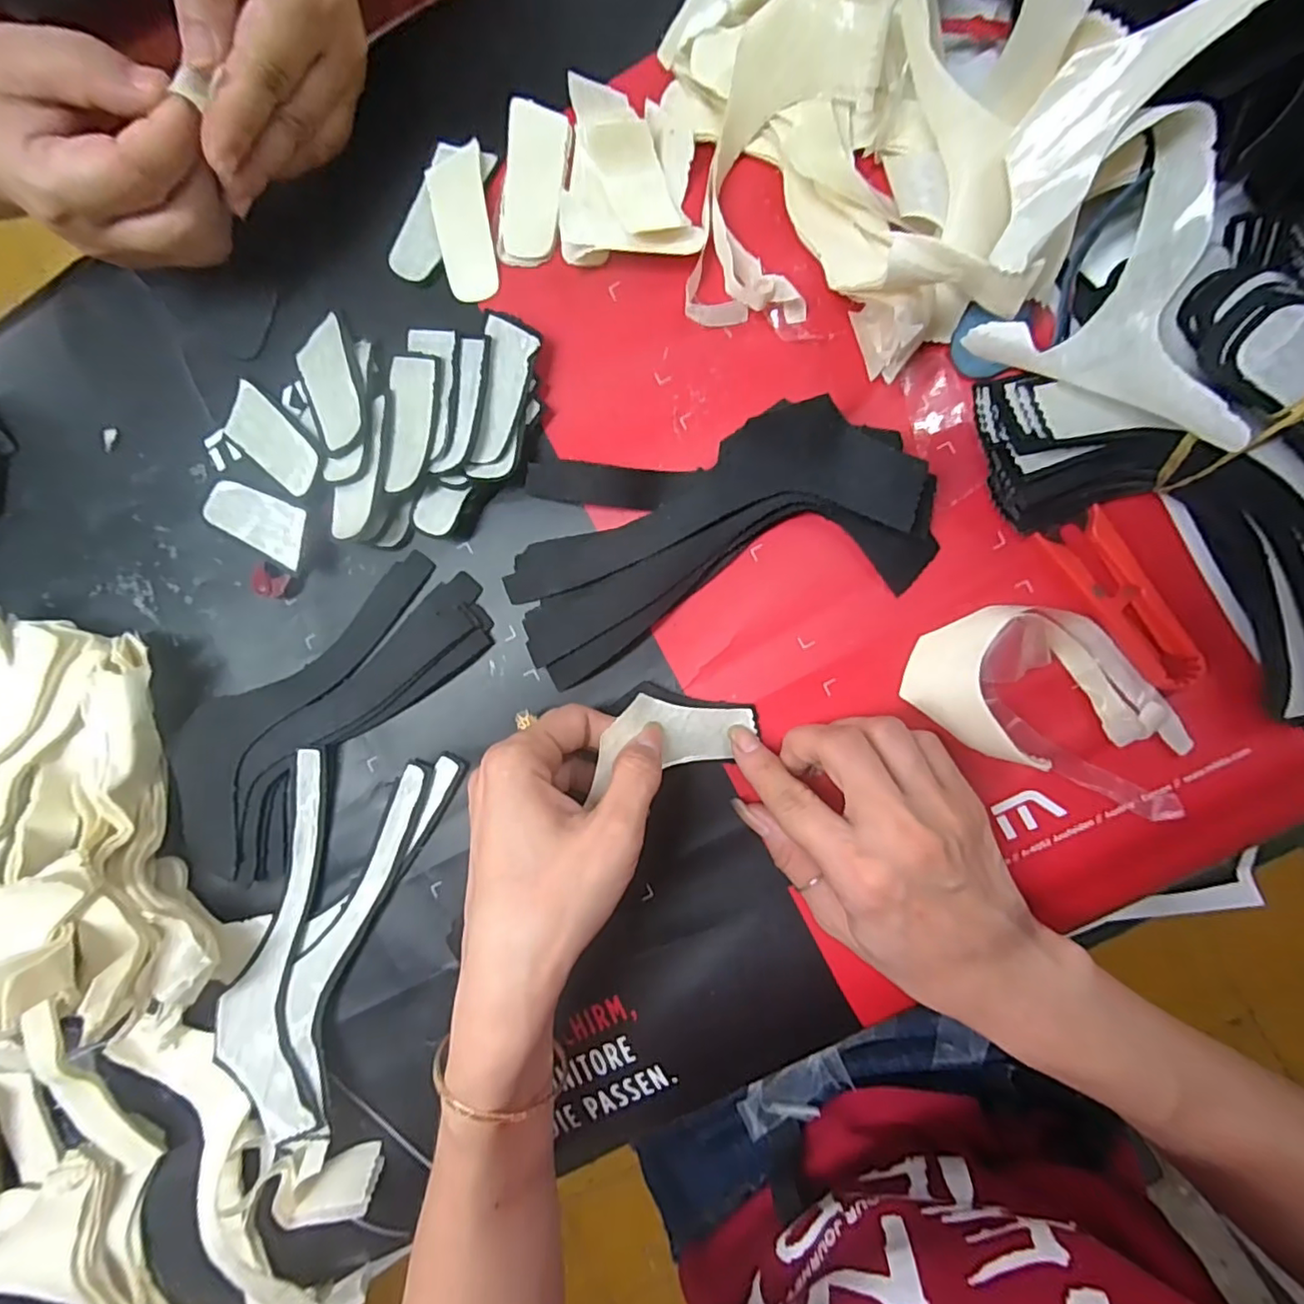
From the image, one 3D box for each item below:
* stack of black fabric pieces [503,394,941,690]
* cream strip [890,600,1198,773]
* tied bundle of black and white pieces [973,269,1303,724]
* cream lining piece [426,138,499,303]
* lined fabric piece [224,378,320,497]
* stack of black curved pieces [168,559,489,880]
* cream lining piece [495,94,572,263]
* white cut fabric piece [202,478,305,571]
[{"bbox_3d":[0.025,-0.055,0.271,0.188,0.025,0.092,-16,89,6],"label":"stack of black fabric pieces"},{"bbox_3d":[0.173,0.017,0.255,0.114,0.021,0.065,14,93,6],"label":"cream strip"},{"bbox_3d":[0.232,-0.051,0.223,0.213,0.069,0.089,40,95,4],"label":"tied bundle of black and white pieces"},{"bbox_3d":[-0.091,-0.205,0.285,0.026,0.004,0.067,-8,90,6],"label":"cream lining piece"},{"bbox_3d":[-0.191,-0.105,0.299,0.067,0.009,0.029,40,95,4],"label":"lined fabric piece"},{"bbox_3d":[-0.169,0.027,0.299,0.084,0.009,0.194,44,95,4],"label":"stack of black curved pieces"},{"bbox_3d":[-0.055,-0.221,0.281,0.029,0.005,0.069,7,92,6],"label":"cream lining piece"},{"bbox_3d":[-0.198,-0.067,0.299,0.064,0.012,0.028,24,94,5],"label":"white cut fabric piece"}]

